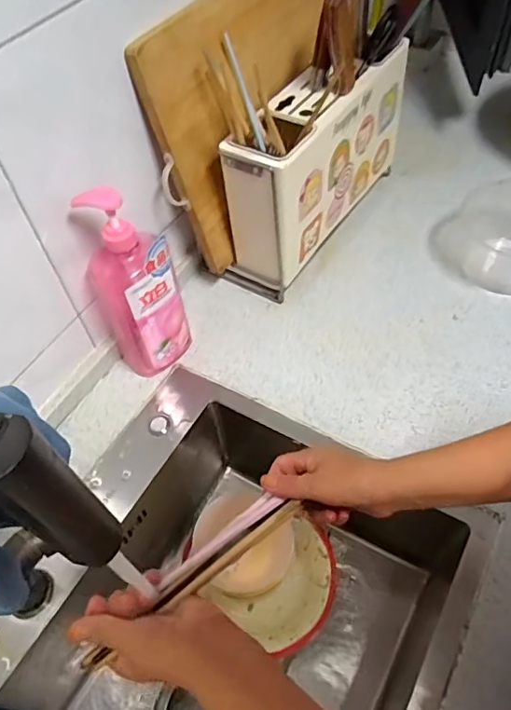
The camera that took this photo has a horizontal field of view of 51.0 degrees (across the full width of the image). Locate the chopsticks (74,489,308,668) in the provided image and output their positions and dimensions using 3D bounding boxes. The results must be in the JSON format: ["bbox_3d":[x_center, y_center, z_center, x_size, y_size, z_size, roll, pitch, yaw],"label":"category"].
[{"bbox_3d":[-0.052,0.187,0.464,0.213,0.015,0.031,-32,57,-25],"label":"chopsticks"}]

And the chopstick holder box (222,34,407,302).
[{"bbox_3d":[0.093,-0.285,0.805,0.108,0.239,0.350,27,60,22],"label":"chopstick holder box"}]

